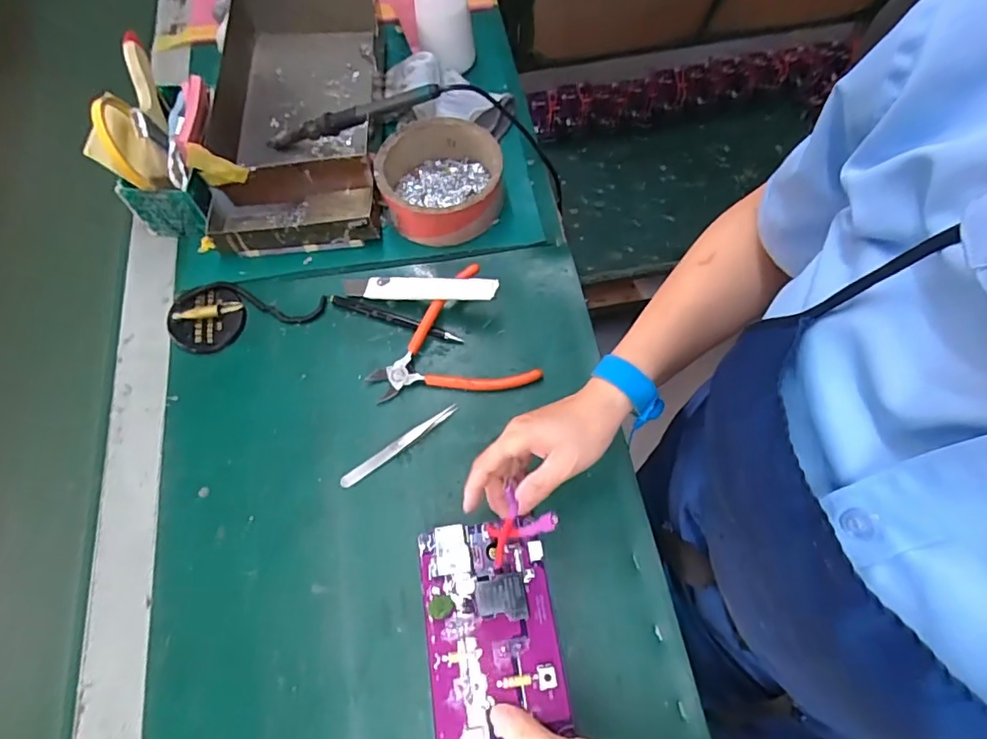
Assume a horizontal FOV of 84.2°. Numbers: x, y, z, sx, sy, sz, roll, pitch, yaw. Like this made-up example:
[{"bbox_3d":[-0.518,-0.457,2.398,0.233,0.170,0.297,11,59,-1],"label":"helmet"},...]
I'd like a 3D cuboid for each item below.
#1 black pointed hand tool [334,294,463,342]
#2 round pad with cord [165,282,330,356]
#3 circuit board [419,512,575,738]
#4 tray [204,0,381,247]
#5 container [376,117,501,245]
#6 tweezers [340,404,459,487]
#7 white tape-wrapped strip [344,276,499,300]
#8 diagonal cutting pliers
[{"bbox_3d":[-0.092,-0.049,0.514,0.130,0.008,0.013,17,68,10],"label":"black pointed hand tool"},{"bbox_3d":[-0.232,-0.054,0.516,0.140,0.019,0.065,-7,66,0],"label":"round pad with cord"},{"bbox_3d":[0.002,0.167,0.349,0.088,0.021,0.137,-9,66,-1],"label":"circuit board"},{"bbox_3d":[-0.208,-0.289,0.591,0.162,0.064,0.349,-6,66,0],"label":"tray"},{"bbox_3d":[-0.051,-0.188,0.546,0.116,0.053,0.115,-1,66,2],"label":"container"},{"bbox_3d":[-0.080,0.064,0.467,0.114,0.008,0.011,-34,69,-12],"label":"tweezers"},{"bbox_3d":[-0.071,-0.077,0.510,0.154,0.011,0.021,4,66,19],"label":"white tape-wrapped strip"},{"bbox_3d":[-0.044,-0.013,0.489,0.135,0.026,0.121,-30,68,-10],"label":"diagonal cutting pliers"}]

